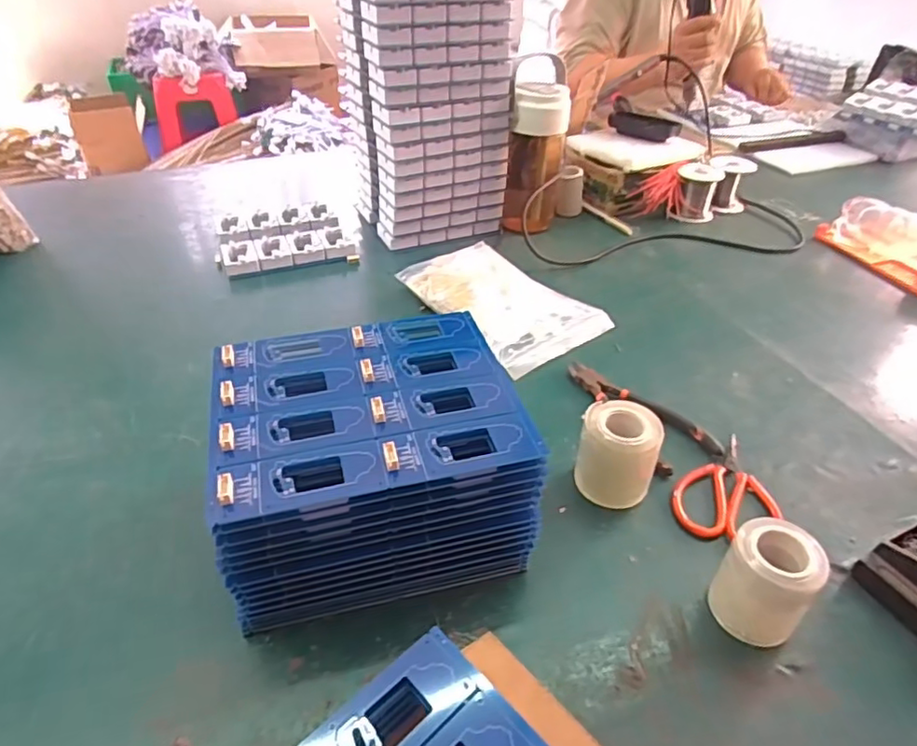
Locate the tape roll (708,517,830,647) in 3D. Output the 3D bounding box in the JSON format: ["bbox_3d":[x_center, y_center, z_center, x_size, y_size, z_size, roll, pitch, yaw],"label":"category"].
[{"bbox_3d":[0.194,0.132,0.375,0.046,0.066,0.050,0,37,0],"label":"tape roll"}]

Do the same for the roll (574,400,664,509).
[{"bbox_3d":[0.123,0.064,0.461,0.057,0.068,0.049,17,40,21],"label":"roll"}]

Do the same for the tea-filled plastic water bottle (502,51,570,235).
[{"bbox_3d":[0.106,-0.292,0.799,0.074,0.204,0.074,8,38,9],"label":"tea-filled plastic water bottle"}]

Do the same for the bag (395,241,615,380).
[{"bbox_3d":[0.048,-0.087,0.672,0.146,0.047,0.210,-27,45,-31],"label":"bag"}]

